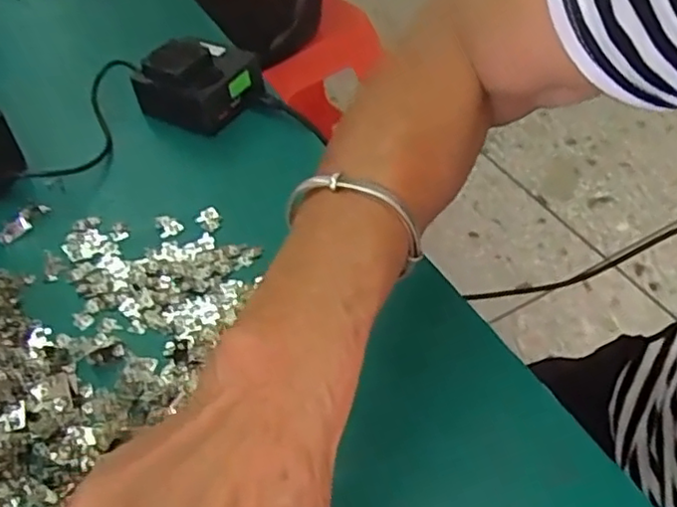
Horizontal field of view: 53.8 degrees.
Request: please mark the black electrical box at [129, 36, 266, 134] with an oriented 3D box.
[{"bbox_3d":[-0.107,-0.136,0.517,0.075,0.046,0.069,20,53,21],"label":"black electrical box"}]

